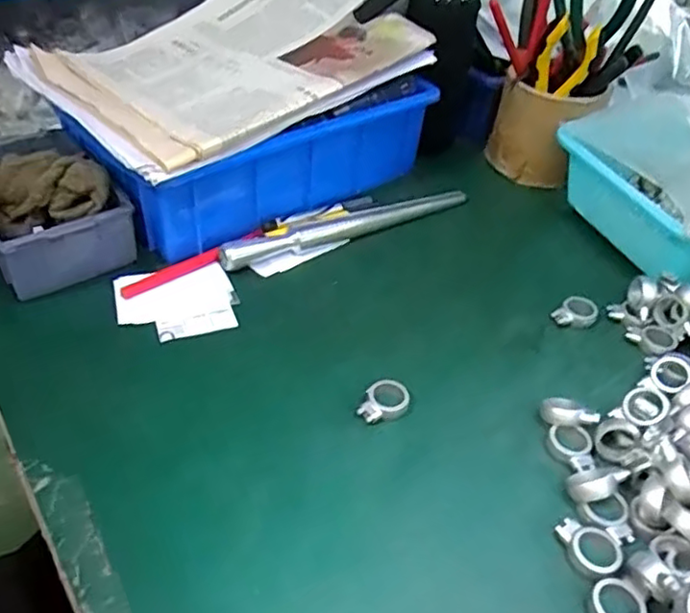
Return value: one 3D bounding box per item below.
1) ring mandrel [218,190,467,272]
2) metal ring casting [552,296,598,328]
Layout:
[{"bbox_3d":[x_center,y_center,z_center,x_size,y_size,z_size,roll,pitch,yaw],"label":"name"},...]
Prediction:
[{"bbox_3d":[0.006,-0.067,0.532,0.229,0.023,0.019,-19,46,-25],"label":"ring mandrel"},{"bbox_3d":[0.171,0.006,0.473,0.031,0.018,0.021,-18,45,-24],"label":"metal ring casting"}]

